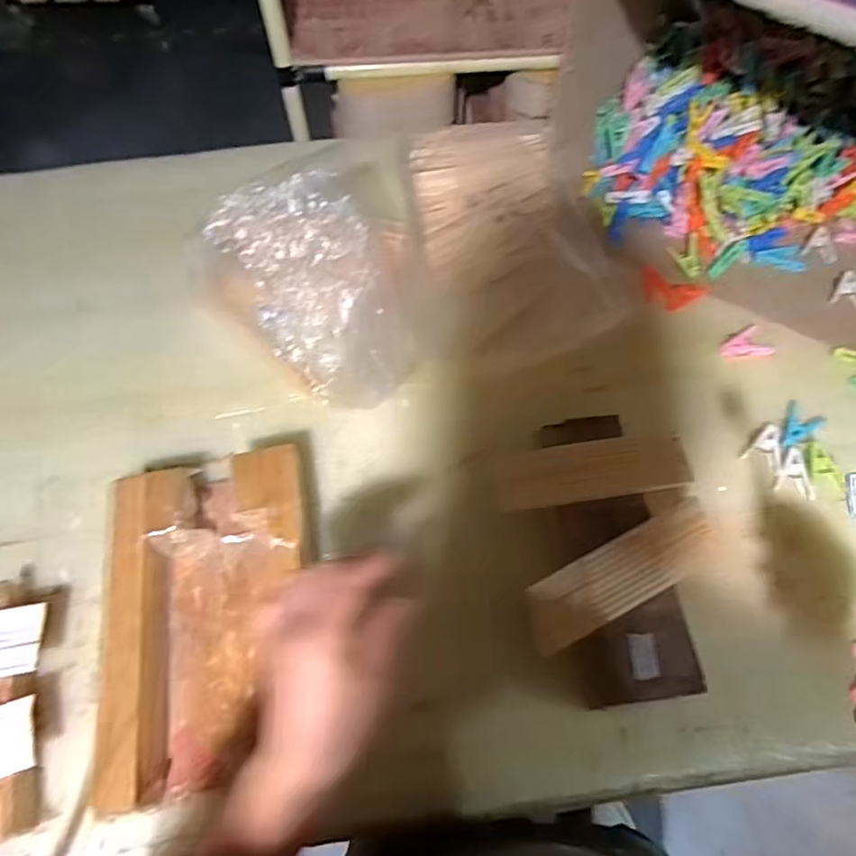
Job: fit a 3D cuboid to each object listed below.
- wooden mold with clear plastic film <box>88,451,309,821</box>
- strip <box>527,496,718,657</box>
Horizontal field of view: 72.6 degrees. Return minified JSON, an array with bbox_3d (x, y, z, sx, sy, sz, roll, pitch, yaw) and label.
[{"bbox_3d":[-0.186,0.161,0.511,0.180,0.056,0.279,-6,60,-2],"label":"wooden mold with clear plastic film"},{"bbox_3d":[0.164,0.120,0.485,0.177,0.016,0.053,-26,63,-13],"label":"strip"}]

